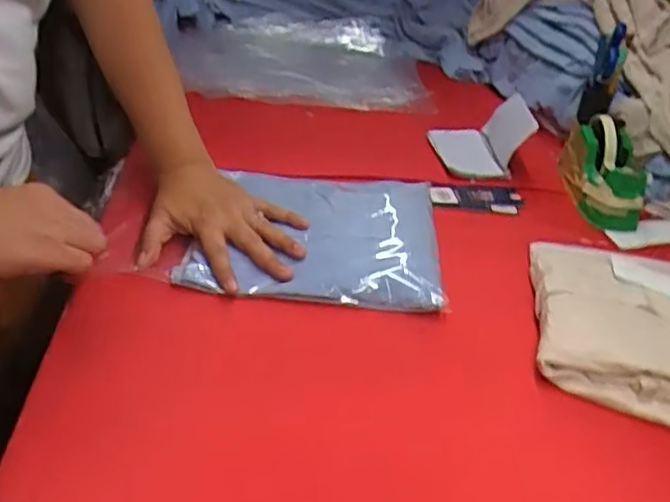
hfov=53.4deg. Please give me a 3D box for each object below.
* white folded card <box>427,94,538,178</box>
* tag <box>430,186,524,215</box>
[{"bbox_3d":[0.215,-0.164,0.983,0.158,0.132,0.035,12,35,0],"label":"white folded card"},{"bbox_3d":[0.174,-0.067,0.821,0.113,0.011,0.049,7,35,6],"label":"tag"}]

